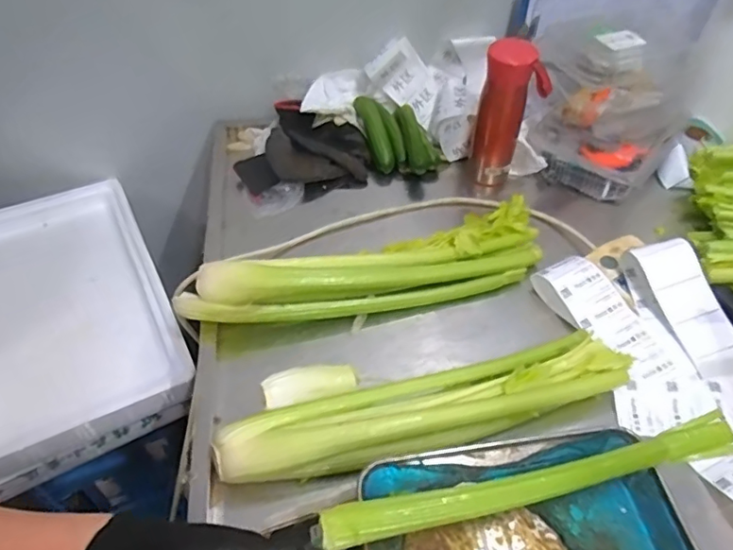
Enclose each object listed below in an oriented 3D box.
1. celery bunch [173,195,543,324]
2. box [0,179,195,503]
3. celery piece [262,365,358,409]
[{"bbox_3d":[0.010,-0.004,0.675,0.452,0.066,0.107,-16,51,-14],"label":"celery bunch"},{"bbox_3d":[-0.453,0.061,0.811,0.300,0.097,0.462,-22,53,-19],"label":"box"},{"bbox_3d":[-0.061,0.118,0.600,0.098,0.031,0.030,-13,50,-12],"label":"celery piece"}]

